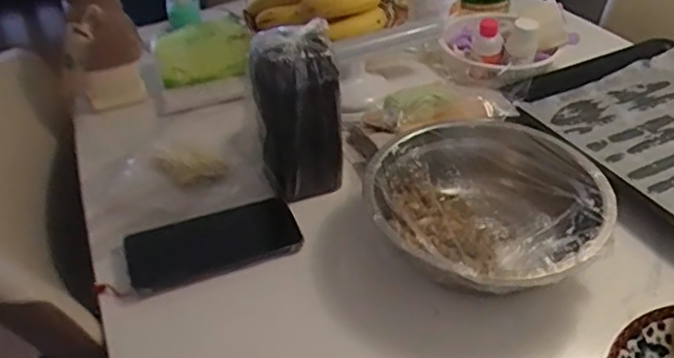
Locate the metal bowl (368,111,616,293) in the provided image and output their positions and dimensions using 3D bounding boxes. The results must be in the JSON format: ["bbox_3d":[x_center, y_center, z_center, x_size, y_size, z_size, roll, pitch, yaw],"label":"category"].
[{"bbox_3d":[0.136,0.029,0.561,0.201,0.073,0.206,-1,39,0],"label":"metal bowl"}]

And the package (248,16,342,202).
[{"bbox_3d":[-0.040,-0.056,0.612,0.083,0.188,0.056,-7,40,-8],"label":"package"}]

